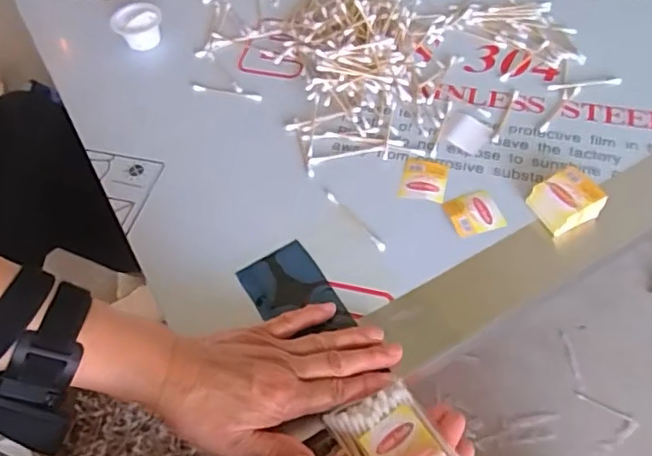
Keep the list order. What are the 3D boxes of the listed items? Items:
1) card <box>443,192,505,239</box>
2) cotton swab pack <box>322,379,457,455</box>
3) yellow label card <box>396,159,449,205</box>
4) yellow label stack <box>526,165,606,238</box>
[{"bbox_3d":[0.125,-0.012,0.497,0.041,0.004,0.039,-19,61,-5],"label":"card"},{"bbox_3d":[0.045,0.144,0.379,0.059,0.014,0.080,-25,57,-14],"label":"cotton swab pack"},{"bbox_3d":[0.087,-0.043,0.522,0.039,0.004,0.045,10,56,10],"label":"yellow label card"},{"bbox_3d":[0.198,-0.022,0.488,0.049,0.021,0.044,-25,57,-14],"label":"yellow label stack"}]

